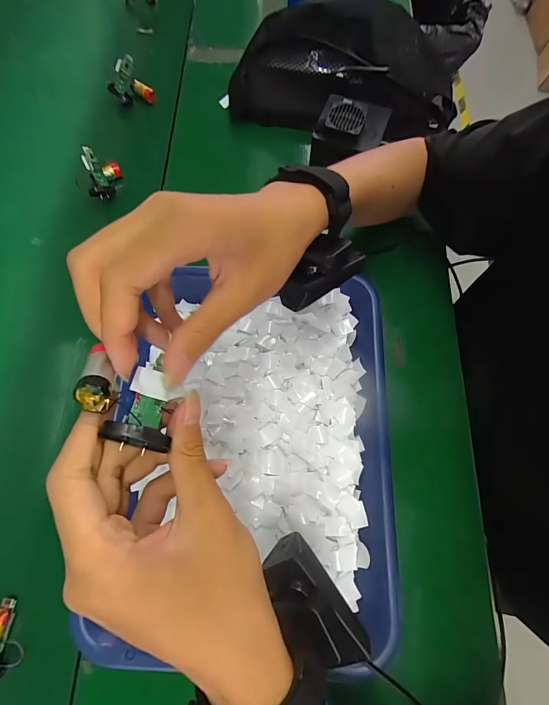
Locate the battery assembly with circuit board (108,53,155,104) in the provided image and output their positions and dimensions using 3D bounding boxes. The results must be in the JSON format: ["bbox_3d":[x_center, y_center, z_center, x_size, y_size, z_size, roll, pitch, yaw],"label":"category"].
[{"bbox_3d":[-0.198,-0.363,0.455,0.052,0.057,0.023,-11,69,12],"label":"battery assembly with circuit board"}]

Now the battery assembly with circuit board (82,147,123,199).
[{"bbox_3d":[-0.206,-0.211,0.408,0.029,0.049,0.045,-4,77,-4],"label":"battery assembly with circuit board"}]

